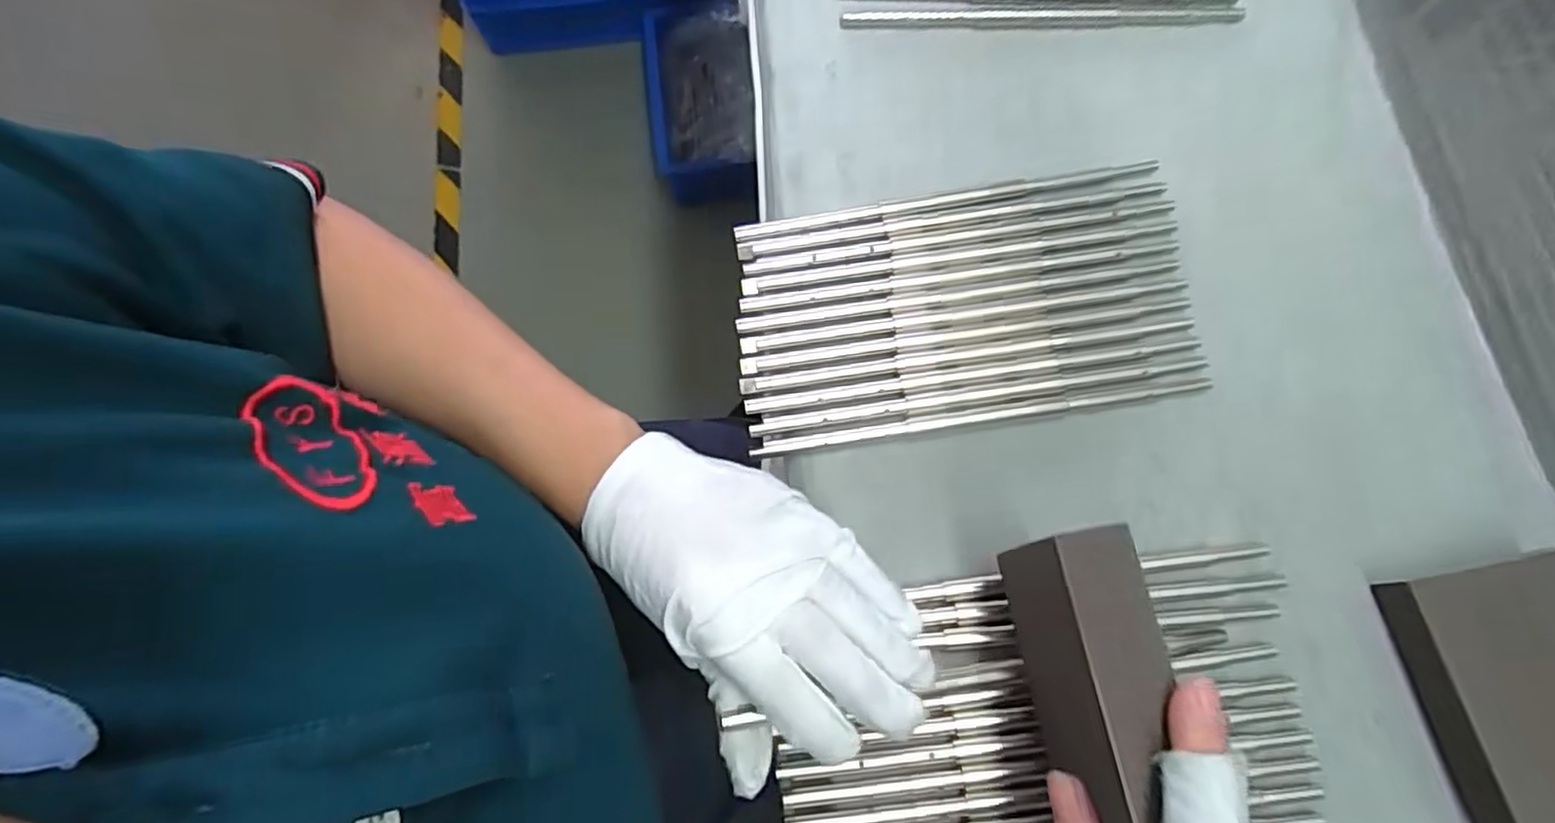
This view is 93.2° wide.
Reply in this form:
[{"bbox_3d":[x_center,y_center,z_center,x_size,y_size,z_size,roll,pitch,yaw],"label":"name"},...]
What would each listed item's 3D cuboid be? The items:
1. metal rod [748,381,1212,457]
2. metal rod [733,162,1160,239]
[{"bbox_3d":[0.094,0.003,0.336,0.210,0.004,0.006,-8,74,-2],"label":"metal rod"},{"bbox_3d":[0.084,-0.106,0.362,0.210,0.004,0.008,-9,74,-3],"label":"metal rod"}]

